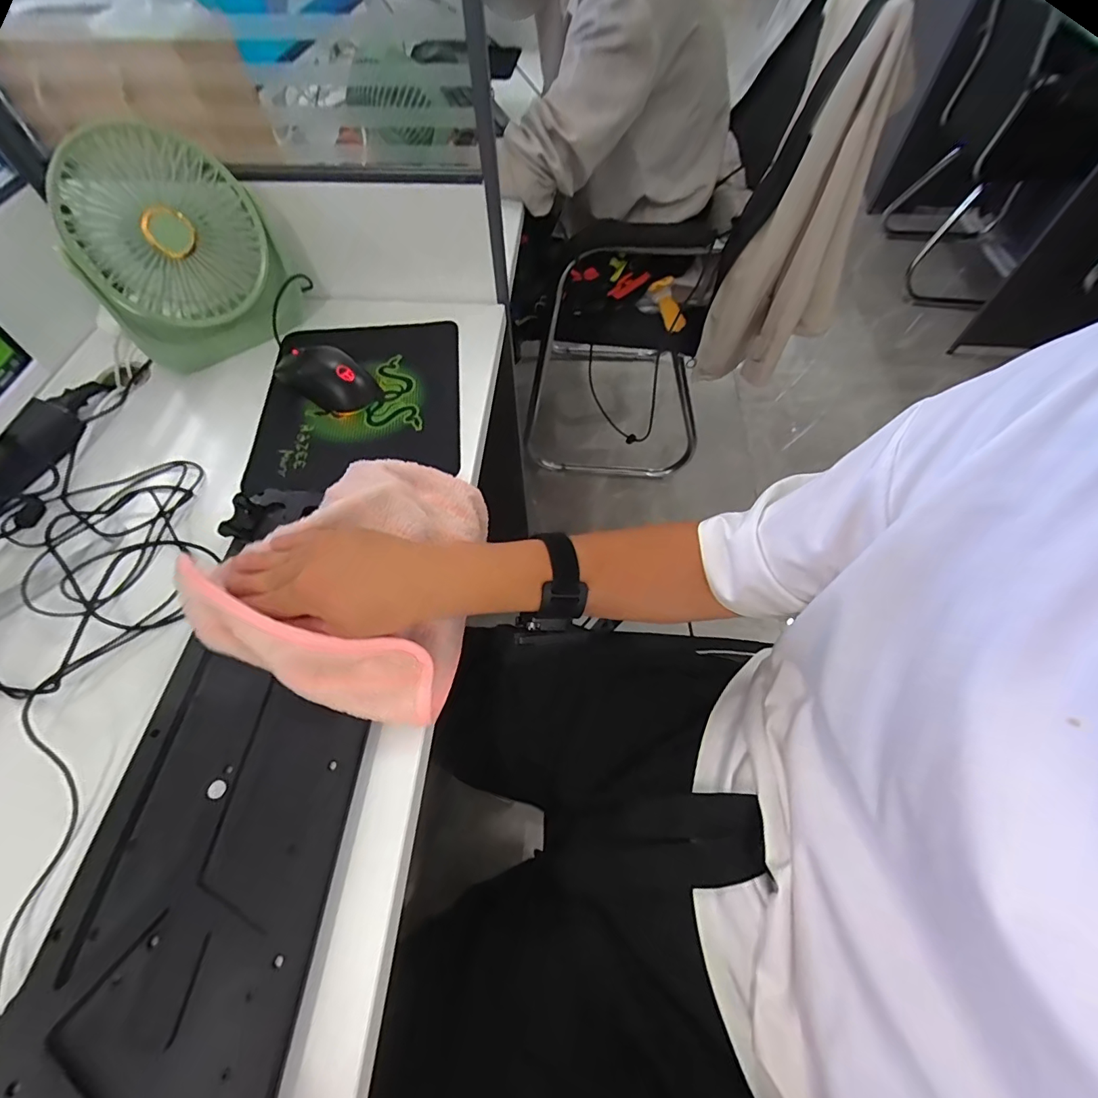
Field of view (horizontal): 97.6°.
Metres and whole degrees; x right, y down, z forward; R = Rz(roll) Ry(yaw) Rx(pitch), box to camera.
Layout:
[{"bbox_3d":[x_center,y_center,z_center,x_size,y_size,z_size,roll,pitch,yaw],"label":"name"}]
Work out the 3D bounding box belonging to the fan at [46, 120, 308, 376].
[{"bbox_3d":[-0.371,-0.302,0.491,0.172,0.188,0.077,-25,62,-14],"label":"fan"}]

